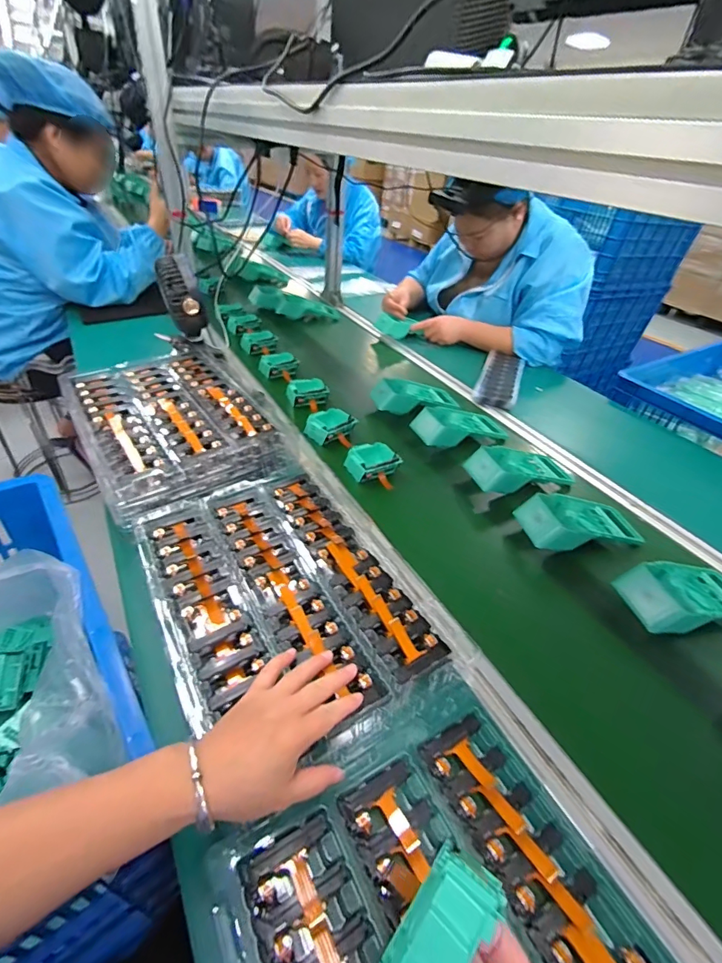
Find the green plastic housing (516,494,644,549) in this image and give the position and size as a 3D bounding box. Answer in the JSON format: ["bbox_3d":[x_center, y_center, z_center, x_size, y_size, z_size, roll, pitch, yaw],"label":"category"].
[{"bbox_3d":[0.334,0.060,0.665,0.197,0.058,0.095,-5,40,-13],"label":"green plastic housing"}]

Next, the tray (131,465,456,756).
[{"bbox_3d":[-0.101,0.117,0.517,0.260,0.020,0.371,-20,46,-28],"label":"tray"}]

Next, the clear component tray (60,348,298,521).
[{"bbox_3d":[-0.324,-0.123,0.741,0.275,0.049,0.438,-21,46,-29],"label":"clear component tray"}]

